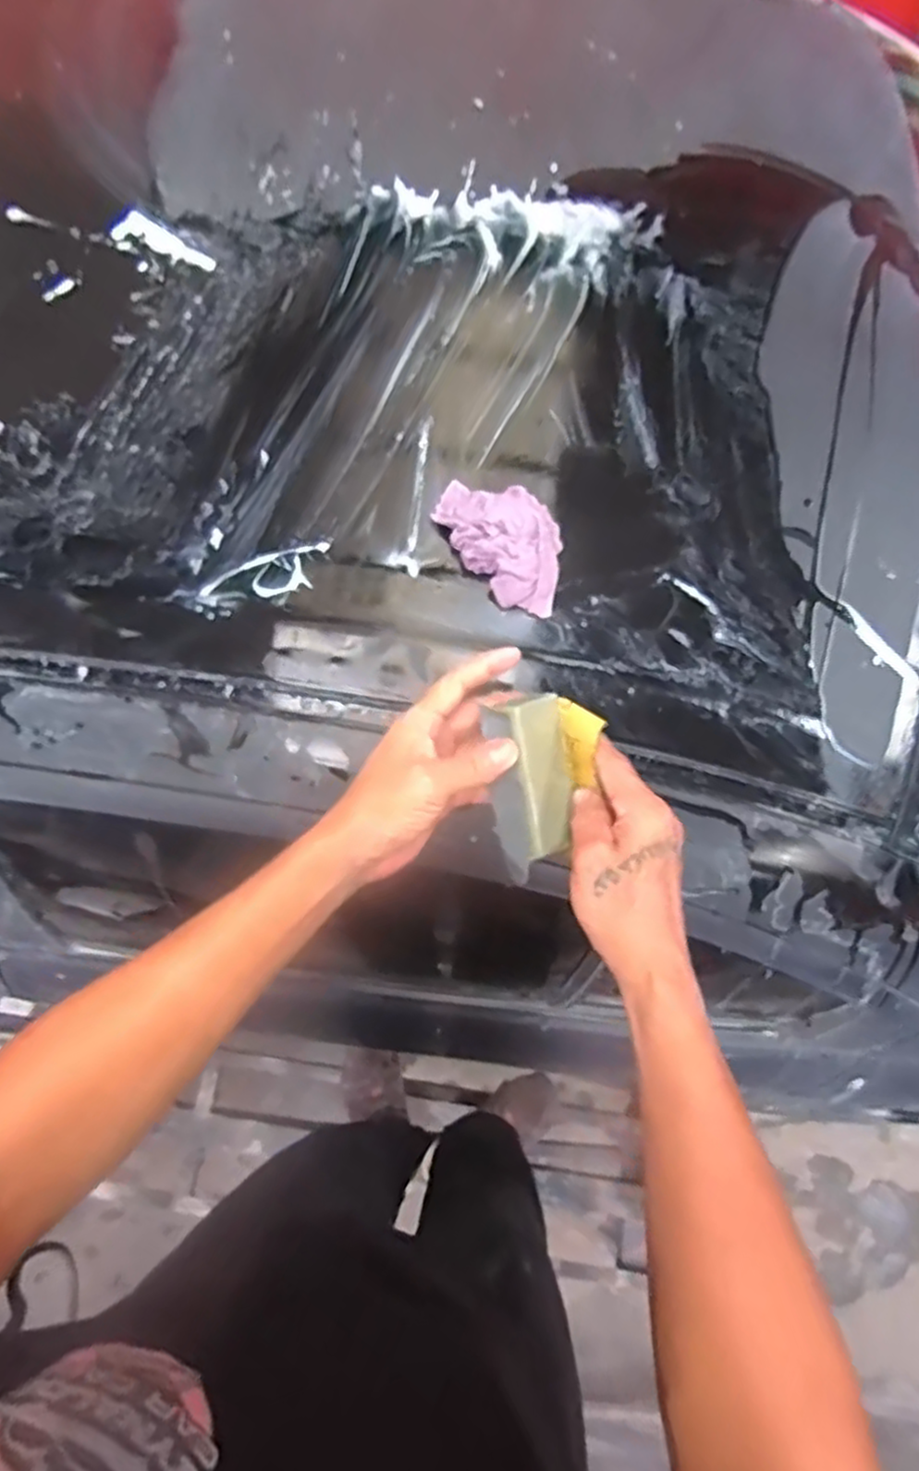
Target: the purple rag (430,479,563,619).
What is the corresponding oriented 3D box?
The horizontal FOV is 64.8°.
[{"bbox_3d":[0.039,-0.167,0.605,0.079,0.037,0.136,-40,77,-11],"label":"purple rag"}]

